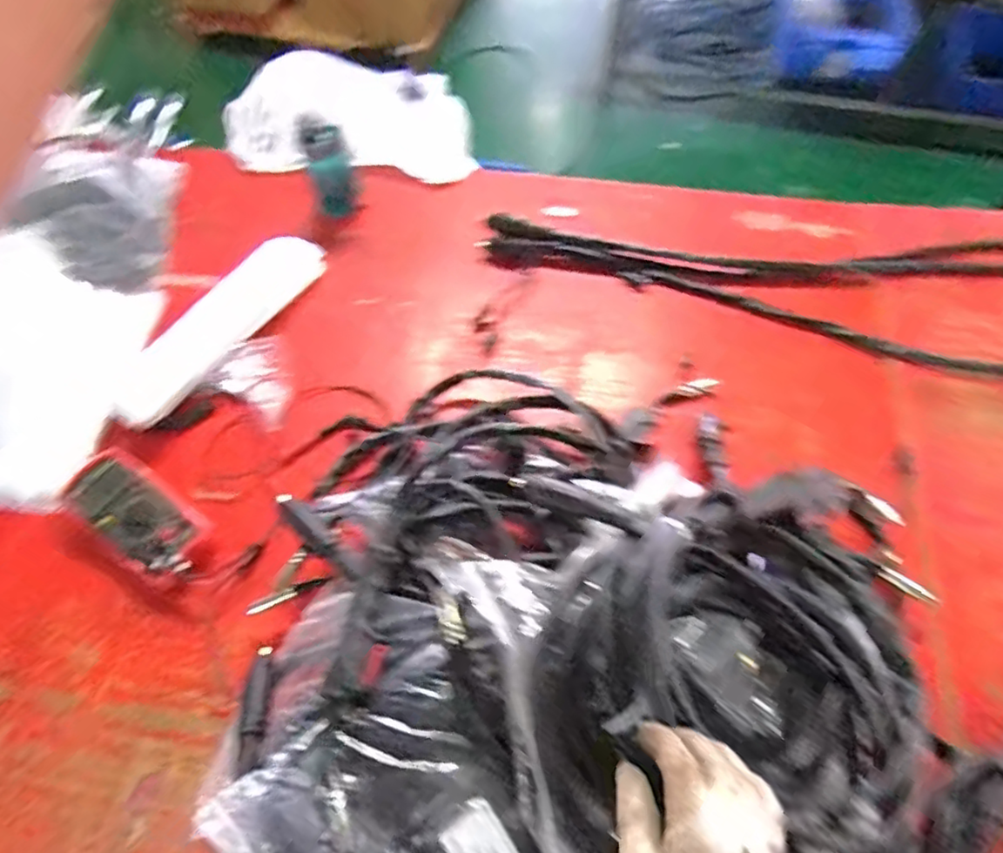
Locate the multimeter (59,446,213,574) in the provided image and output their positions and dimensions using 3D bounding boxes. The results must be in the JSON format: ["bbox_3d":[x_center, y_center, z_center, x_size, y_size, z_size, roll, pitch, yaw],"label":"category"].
[{"bbox_3d":[-0.463,0.111,0.800,0.199,0.050,0.095,31,66,16],"label":"multimeter"}]

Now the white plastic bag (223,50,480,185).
[{"bbox_3d":[-0.294,-0.595,1.205,0.450,0.171,0.207,-7,62,-3],"label":"white plastic bag"}]

